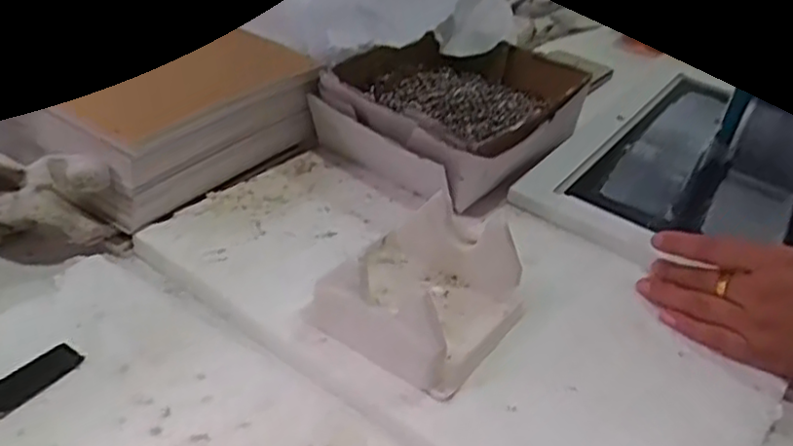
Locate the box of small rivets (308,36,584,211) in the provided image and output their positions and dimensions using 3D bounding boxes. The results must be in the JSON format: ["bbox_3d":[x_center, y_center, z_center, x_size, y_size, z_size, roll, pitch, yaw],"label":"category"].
[{"bbox_3d":[0.048,-0.101,0.651,0.177,0.070,0.251,24,36,24],"label":"box of small rivets"}]

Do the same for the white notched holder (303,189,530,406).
[{"bbox_3d":[0.016,0.037,0.453,0.107,0.056,0.105,27,38,25],"label":"white notched holder"}]

